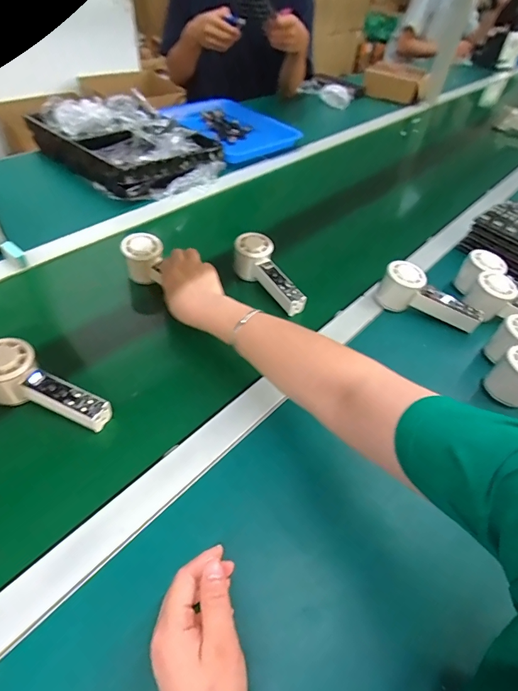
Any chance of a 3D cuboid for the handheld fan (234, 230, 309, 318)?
[{"bbox_3d":[0.015,-0.108,0.609,0.048,0.055,0.155,-27,68,-29],"label":"handheld fan"}]

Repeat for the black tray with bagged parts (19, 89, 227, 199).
[{"bbox_3d":[-0.283,-0.447,0.861,0.380,0.088,0.285,31,50,22],"label":"black tray with bagged parts"}]

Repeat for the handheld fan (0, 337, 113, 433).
[{"bbox_3d":[-0.240,0.055,0.441,0.150,0.057,0.054,27,48,2],"label":"handheld fan"}]

